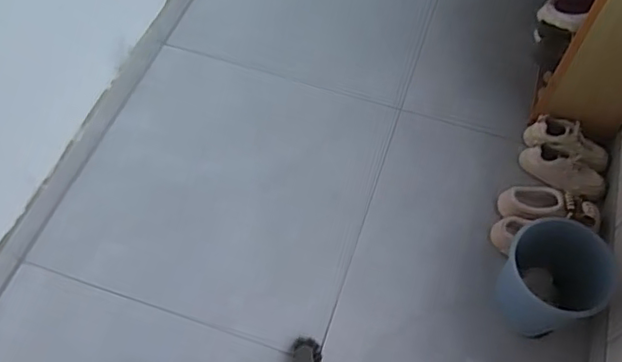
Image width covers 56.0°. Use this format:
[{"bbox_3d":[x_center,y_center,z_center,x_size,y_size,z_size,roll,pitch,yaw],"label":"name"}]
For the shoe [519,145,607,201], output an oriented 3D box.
[{"bbox_3d":[0.707,-0.019,1.645,0.243,0.079,0.097,32,62,18],"label":"shoe"}]

